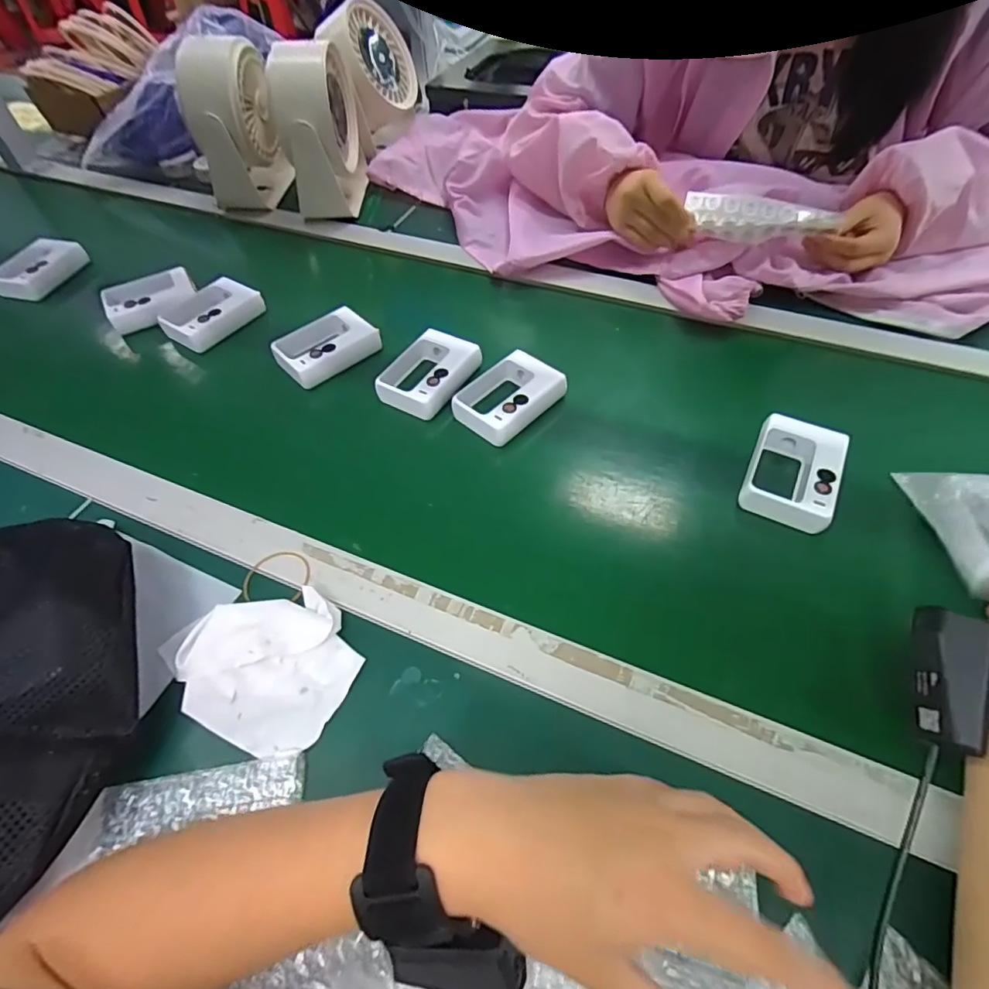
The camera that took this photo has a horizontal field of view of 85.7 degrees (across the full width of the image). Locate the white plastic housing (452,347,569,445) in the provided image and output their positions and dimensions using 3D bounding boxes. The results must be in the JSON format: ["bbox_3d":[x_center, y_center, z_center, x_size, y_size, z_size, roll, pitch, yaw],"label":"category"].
[{"bbox_3d":[0.013,-0.092,0.509,0.069,0.028,0.103,40,62,23],"label":"white plastic housing"}]

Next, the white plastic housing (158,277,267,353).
[{"bbox_3d":[-0.324,-0.207,0.607,0.070,0.031,0.104,36,60,21],"label":"white plastic housing"}]

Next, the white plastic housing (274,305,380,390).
[{"bbox_3d":[-0.180,-0.159,0.564,0.103,0.027,0.067,-32,61,-23],"label":"white plastic housing"}]

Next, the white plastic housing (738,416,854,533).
[{"bbox_3d":[0.246,-0.019,0.438,0.067,0.022,0.099,24,57,15],"label":"white plastic housing"}]

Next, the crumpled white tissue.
[{"bbox_3d":[-0.156,0.115,0.361,0.108,0.025,0.115,-29,60,-21],"label":"crumpled white tissue"}]

